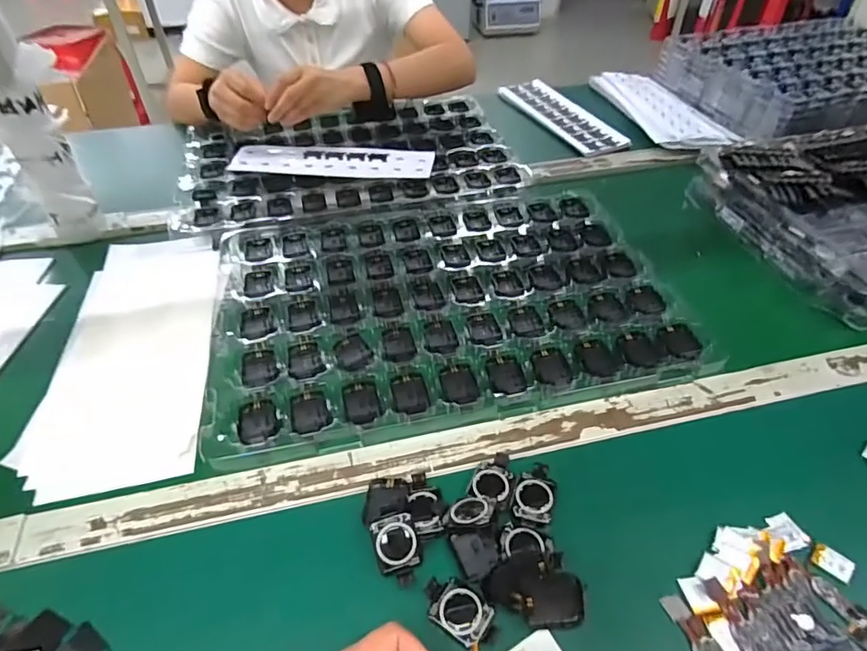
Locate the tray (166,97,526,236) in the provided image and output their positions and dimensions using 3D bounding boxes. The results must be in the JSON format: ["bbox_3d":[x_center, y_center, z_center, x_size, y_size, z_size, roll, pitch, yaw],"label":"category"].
[{"bbox_3d":[-0.132,-0.271,0.810,0.484,0.016,0.314,-10,47,-11],"label":"tray"}]

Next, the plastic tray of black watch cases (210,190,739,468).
[{"bbox_3d":[0.008,-0.038,0.585,0.475,0.018,0.339,-8,46,-10],"label":"plastic tray of black watch cases"}]

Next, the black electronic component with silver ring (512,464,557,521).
[{"bbox_3d":[0.081,0.135,0.419,0.028,0.010,0.046,14,47,12],"label":"black electronic component with silver ring"}]

